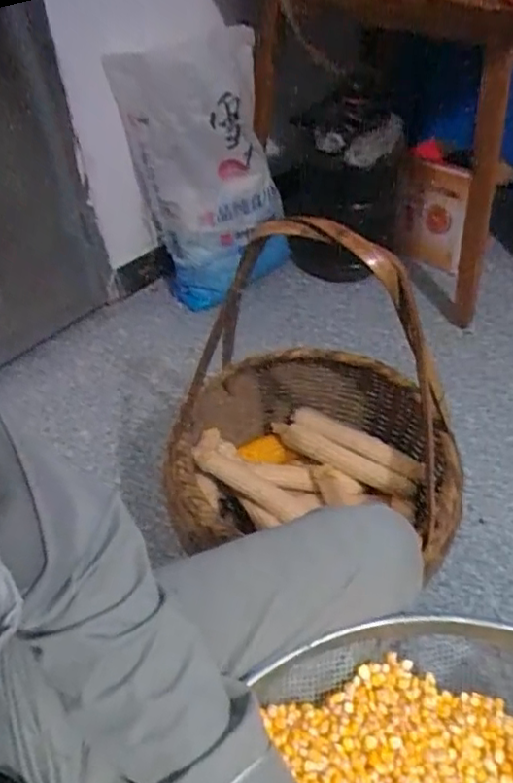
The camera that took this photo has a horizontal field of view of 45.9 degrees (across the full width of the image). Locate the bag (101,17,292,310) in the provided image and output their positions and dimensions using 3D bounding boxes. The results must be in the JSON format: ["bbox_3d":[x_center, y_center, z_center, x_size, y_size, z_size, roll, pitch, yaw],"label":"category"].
[{"bbox_3d":[-0.106,-0.436,1.251,0.252,0.538,0.230,23,50,23],"label":"bag"}]

